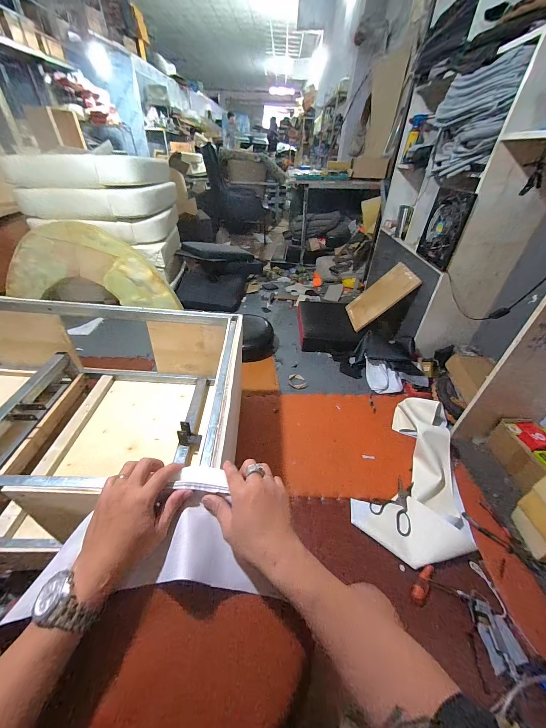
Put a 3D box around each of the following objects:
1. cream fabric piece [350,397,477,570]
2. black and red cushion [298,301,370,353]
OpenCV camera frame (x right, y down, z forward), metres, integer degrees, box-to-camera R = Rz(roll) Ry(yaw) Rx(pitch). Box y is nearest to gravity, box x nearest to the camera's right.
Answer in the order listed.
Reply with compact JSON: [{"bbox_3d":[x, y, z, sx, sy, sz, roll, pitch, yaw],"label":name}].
[{"bbox_3d":[0.553,0.372,0.944,0.322,0.143,0.612,27,45,26],"label":"cream fabric piece"},{"bbox_3d":[0.359,-0.274,1.727,0.379,0.090,0.514,4,39,2],"label":"black and red cushion"}]

